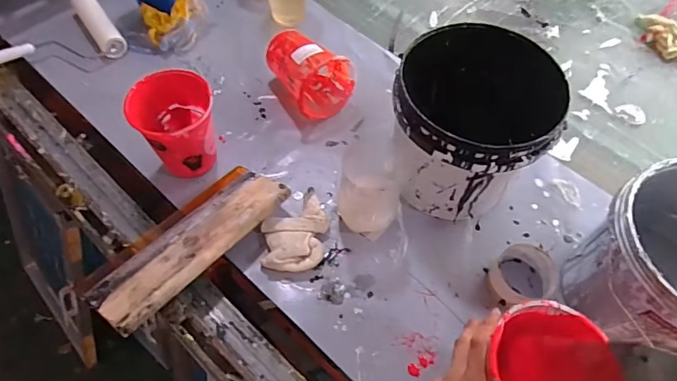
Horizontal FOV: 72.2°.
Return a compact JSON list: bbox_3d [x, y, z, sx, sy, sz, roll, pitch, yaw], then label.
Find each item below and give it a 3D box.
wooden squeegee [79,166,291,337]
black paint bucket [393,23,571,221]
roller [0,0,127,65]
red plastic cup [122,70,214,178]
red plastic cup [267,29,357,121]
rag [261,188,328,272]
[{"bbox_3d":[-0.198,0.066,0.634,0.121,0.036,0.281,28,53,32],"label":"wooden squeegee"},{"bbox_3d":[0.169,-0.081,0.669,0.194,0.201,0.201,2,60,-3],"label":"black paint bucket"},{"bbox_3d":[-0.543,-0.276,0.837,0.285,0.045,0.149,-18,61,-12],"label":"roller"},{"bbox_3d":[-0.231,-0.085,0.680,0.106,0.148,0.100,2,60,-3],"label":"red plastic cup"},{"bbox_3d":[-0.047,-0.204,0.794,0.111,0.100,0.142,-28,65,-19],"label":"red plastic cup"},{"bbox_3d":[-0.063,0.053,0.674,0.091,0.033,0.125,-3,60,-5],"label":"rag"}]

